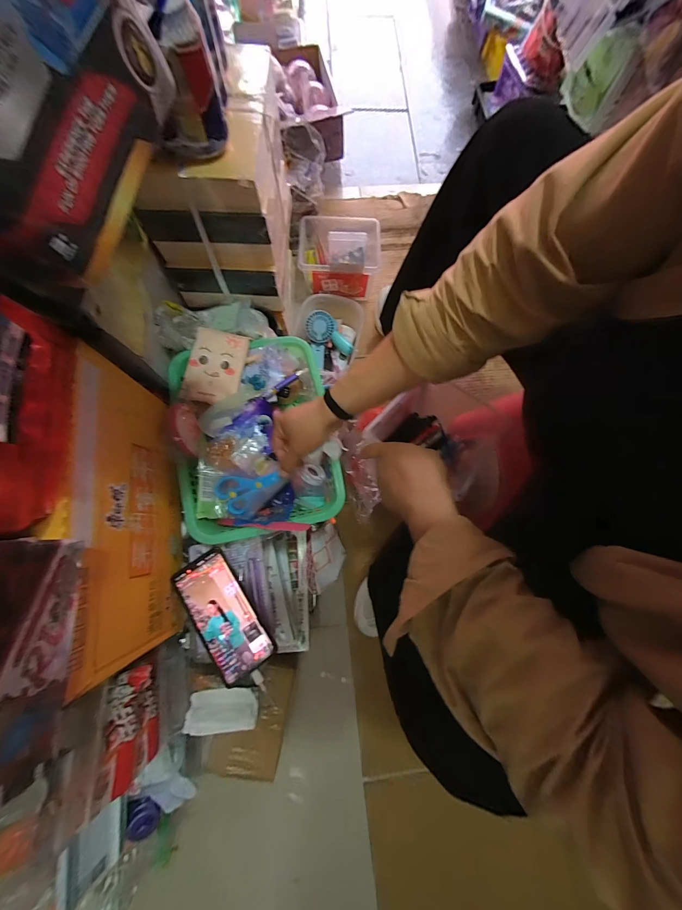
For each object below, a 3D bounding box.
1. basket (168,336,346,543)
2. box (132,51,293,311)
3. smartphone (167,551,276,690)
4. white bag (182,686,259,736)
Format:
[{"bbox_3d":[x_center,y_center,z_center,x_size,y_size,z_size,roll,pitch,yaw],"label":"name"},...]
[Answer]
[{"bbox_3d":[-0.136,-0.035,0.500,0.231,0.068,0.304,-11,77,-5],"label":"basket"},{"bbox_3d":[-0.190,-0.392,0.502,0.184,0.204,0.196,-1,76,-2],"label":"box"},{"bbox_3d":[-0.164,0.216,0.432,0.077,0.013,0.166,-33,76,-12],"label":"smartphone"},{"bbox_3d":[-0.158,0.342,0.423,0.096,0.013,0.046,-7,44,2],"label":"white bag"}]

